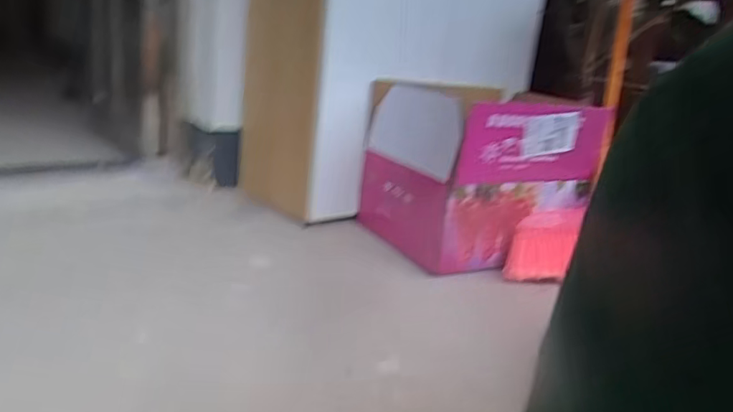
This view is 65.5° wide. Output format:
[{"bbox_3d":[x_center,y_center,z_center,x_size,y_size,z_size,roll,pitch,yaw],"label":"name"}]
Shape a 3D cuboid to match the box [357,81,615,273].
[{"bbox_3d":[0.221,-0.065,1.135,0.362,0.280,0.255,-3,19,-31],"label":"box"}]

